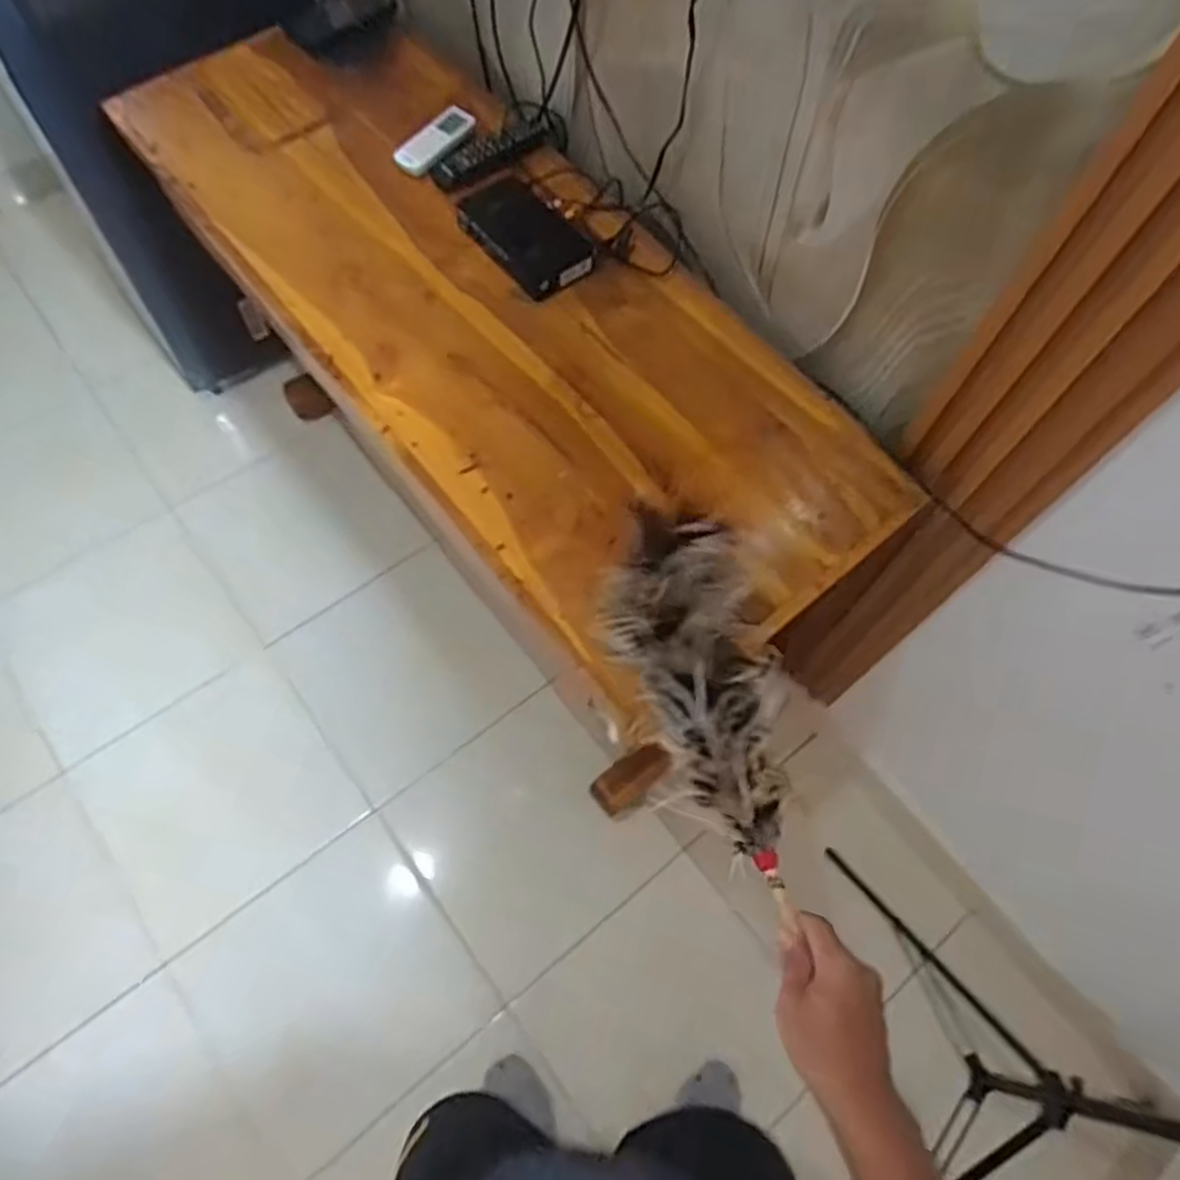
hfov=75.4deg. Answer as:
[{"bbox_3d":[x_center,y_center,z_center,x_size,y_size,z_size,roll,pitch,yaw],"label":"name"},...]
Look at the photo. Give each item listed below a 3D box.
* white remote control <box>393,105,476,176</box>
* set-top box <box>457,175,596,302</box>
[{"bbox_3d":[-0.211,-0.619,1.051,0.058,0.019,0.127,37,68,14],"label":"white remote control"},{"bbox_3d":[-0.085,-0.458,0.983,0.101,0.030,0.190,-34,71,-18],"label":"set-top box"}]

